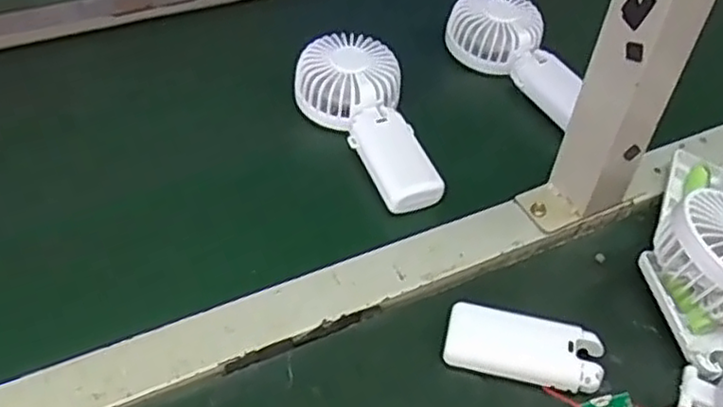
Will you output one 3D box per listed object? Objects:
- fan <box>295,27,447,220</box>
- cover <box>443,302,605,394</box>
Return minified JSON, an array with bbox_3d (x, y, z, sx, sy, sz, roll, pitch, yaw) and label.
[{"bbox_3d":[0.007,-0.069,0.543,0.083,0.037,0.173,-15,50,-17],"label":"fan"},{"bbox_3d":[0.100,0.088,0.427,0.093,0.018,0.044,16,48,11],"label":"cover"}]

